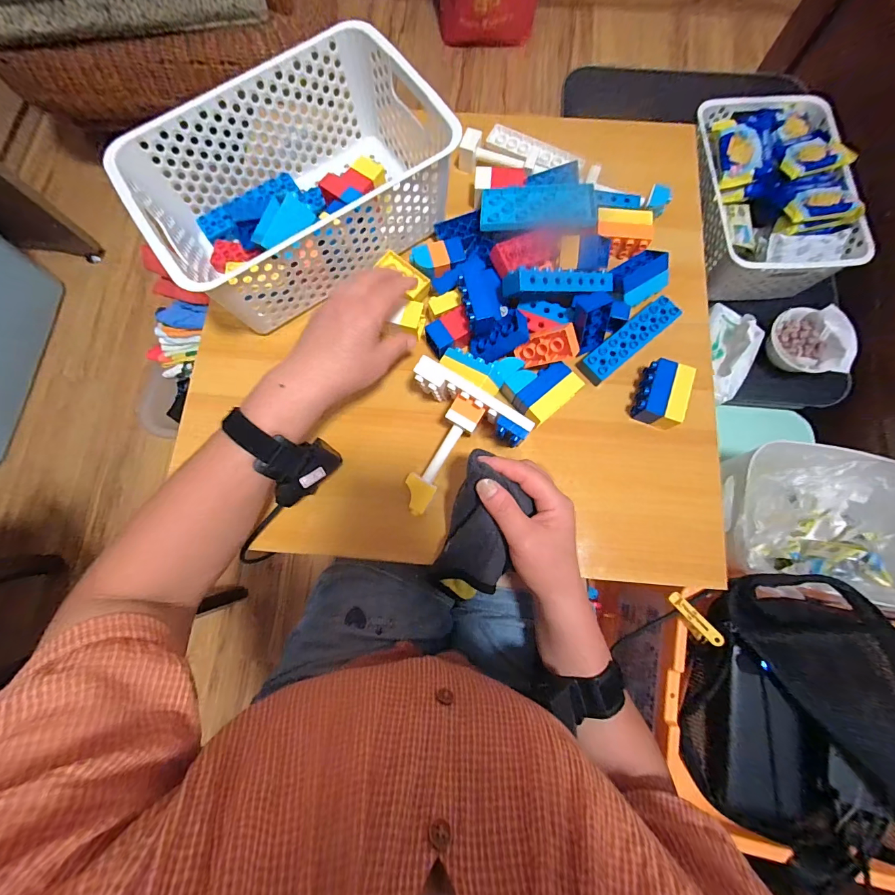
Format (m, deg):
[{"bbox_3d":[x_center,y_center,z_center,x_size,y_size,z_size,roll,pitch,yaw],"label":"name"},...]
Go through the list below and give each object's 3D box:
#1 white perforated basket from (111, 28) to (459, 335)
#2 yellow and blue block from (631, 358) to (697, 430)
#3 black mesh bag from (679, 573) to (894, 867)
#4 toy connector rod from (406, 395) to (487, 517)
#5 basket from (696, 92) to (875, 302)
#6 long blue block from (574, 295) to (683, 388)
[{"bbox_3d":[-0.162,-0.285,0.423,0.299,0.111,0.199,-34,80,-6],"label":"white perforated basket"},{"bbox_3d":[0.229,-0.058,0.410,0.046,0.032,0.067,20,79,5],"label":"yellow and blue block"},{"bbox_3d":[0.373,0.269,0.389,0.246,0.079,0.270,6,78,2],"label":"black mesh bag"},{"bbox_3d":[-0.008,0.010,0.389,0.032,0.042,0.120,32,80,7],"label":"toy connector rod"},{"bbox_3d":[0.505,-0.412,0.607,0.227,0.099,0.325,1,78,1],"label":"basket"},{"bbox_3d":[0.207,-0.122,0.431,0.125,0.021,0.033,-38,80,-7],"label":"long blue block"}]

